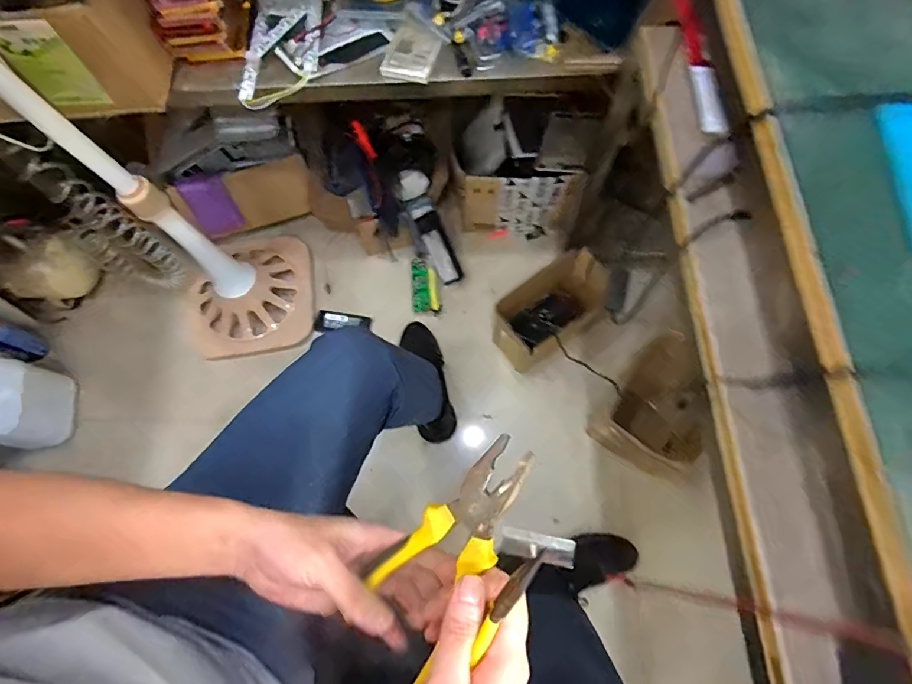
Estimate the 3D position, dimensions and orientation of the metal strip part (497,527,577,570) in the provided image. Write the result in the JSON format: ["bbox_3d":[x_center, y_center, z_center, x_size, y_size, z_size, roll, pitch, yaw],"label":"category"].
[{"bbox_3d":[0.044,0.112,0.255,0.041,0.004,0.016,6,94,16],"label":"metal strip part"}]

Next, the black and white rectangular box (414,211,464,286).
[{"bbox_3d":[-0.040,-0.220,1.112,0.059,0.024,0.170,-20,114,14],"label":"black and white rectangular box"}]

